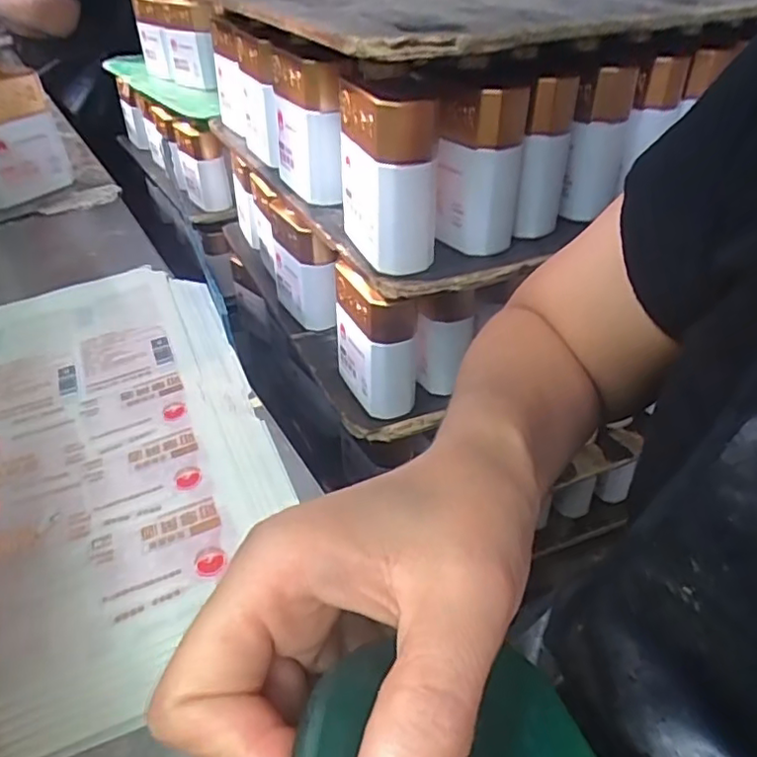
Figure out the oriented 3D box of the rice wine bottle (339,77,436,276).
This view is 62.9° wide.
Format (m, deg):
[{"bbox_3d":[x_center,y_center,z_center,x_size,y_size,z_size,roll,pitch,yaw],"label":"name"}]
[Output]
[{"bbox_3d":[0.007,-0.167,0.508,0.053,0.146,0.102,-16,44,-18],"label":"rice wine bottle"}]

